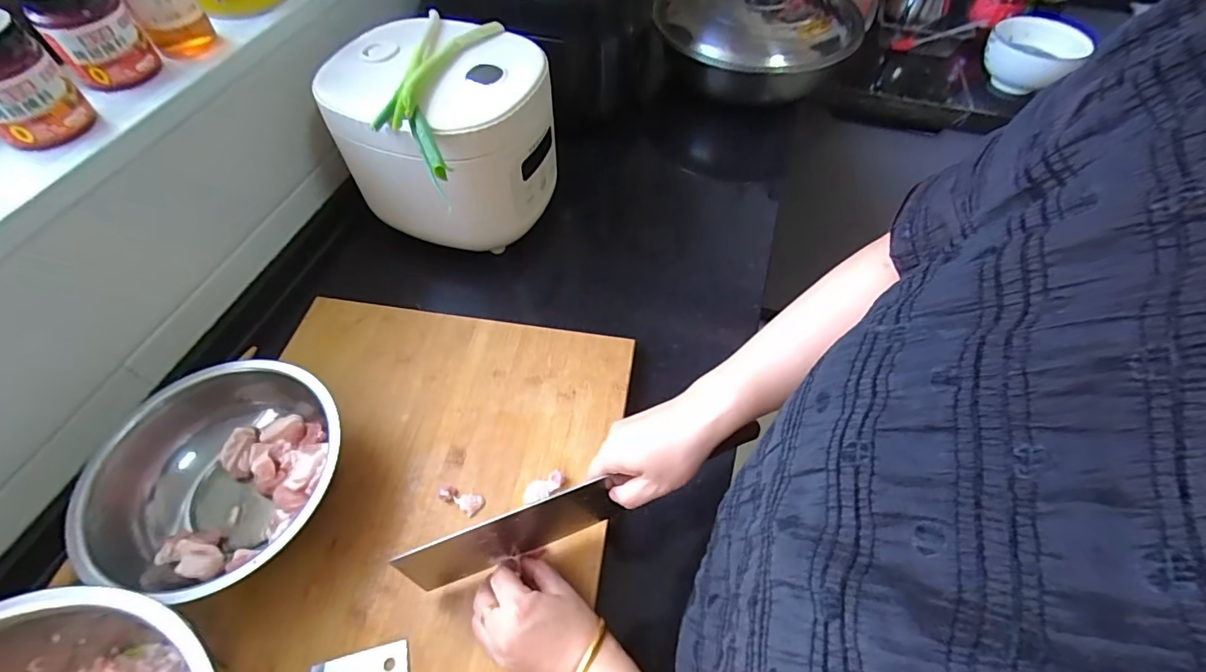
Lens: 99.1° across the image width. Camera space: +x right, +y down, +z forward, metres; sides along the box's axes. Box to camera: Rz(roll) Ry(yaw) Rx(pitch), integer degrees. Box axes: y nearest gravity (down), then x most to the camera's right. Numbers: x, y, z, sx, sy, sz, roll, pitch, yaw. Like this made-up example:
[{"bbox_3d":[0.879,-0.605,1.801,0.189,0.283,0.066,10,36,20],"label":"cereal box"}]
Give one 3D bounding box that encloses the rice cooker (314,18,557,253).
[{"bbox_3d":[-0.180,-0.247,0.634,0.231,0.181,0.203,13,56,9],"label":"rice cooker"}]

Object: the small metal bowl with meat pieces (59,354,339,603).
[{"bbox_3d":[-0.334,0.123,0.462,0.183,0.071,0.194,0,55,0],"label":"small metal bowl with meat pieces"}]

